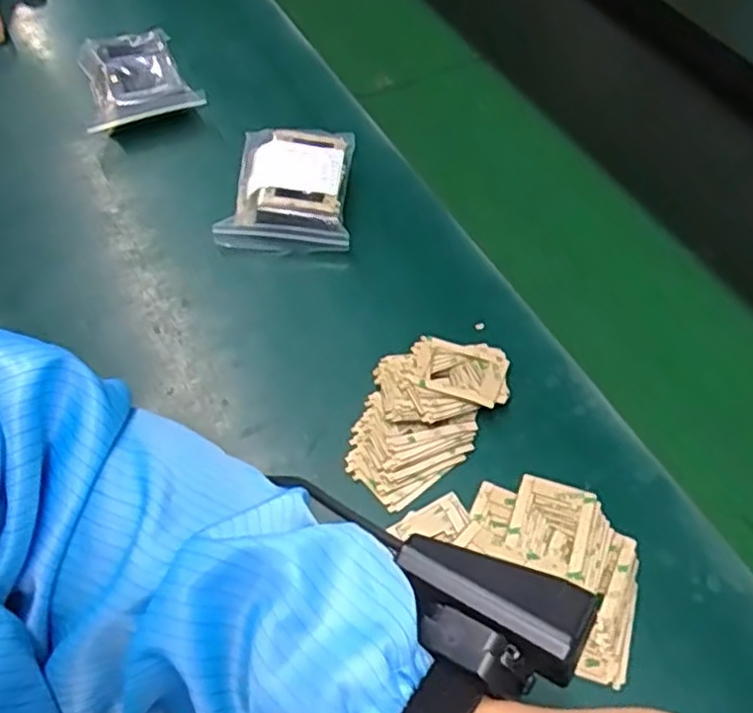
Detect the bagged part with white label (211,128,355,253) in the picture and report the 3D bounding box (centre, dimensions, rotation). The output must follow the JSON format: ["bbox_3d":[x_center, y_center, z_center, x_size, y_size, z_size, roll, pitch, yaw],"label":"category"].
[{"bbox_3d":[-0.063,-0.121,0.506,0.087,0.034,0.102,1,56,2],"label":"bagged part with white label"}]

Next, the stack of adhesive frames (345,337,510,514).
[{"bbox_3d":[0.026,0.030,0.411,0.069,0.011,0.112,31,61,20],"label":"stack of adhesive frames"}]

